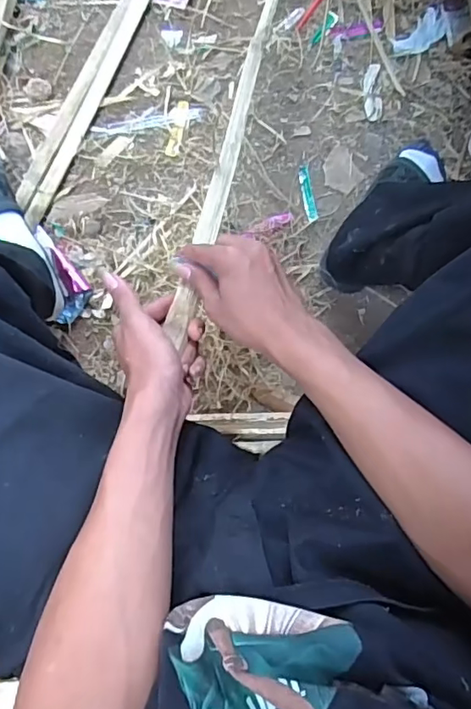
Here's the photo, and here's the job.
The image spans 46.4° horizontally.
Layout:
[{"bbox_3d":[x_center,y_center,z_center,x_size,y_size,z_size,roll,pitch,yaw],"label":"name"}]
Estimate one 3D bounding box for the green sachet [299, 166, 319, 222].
[{"bbox_3d":[0.117,-0.260,0.887,0.017,0.004,0.094,-11,81,5],"label":"green sachet"}]

